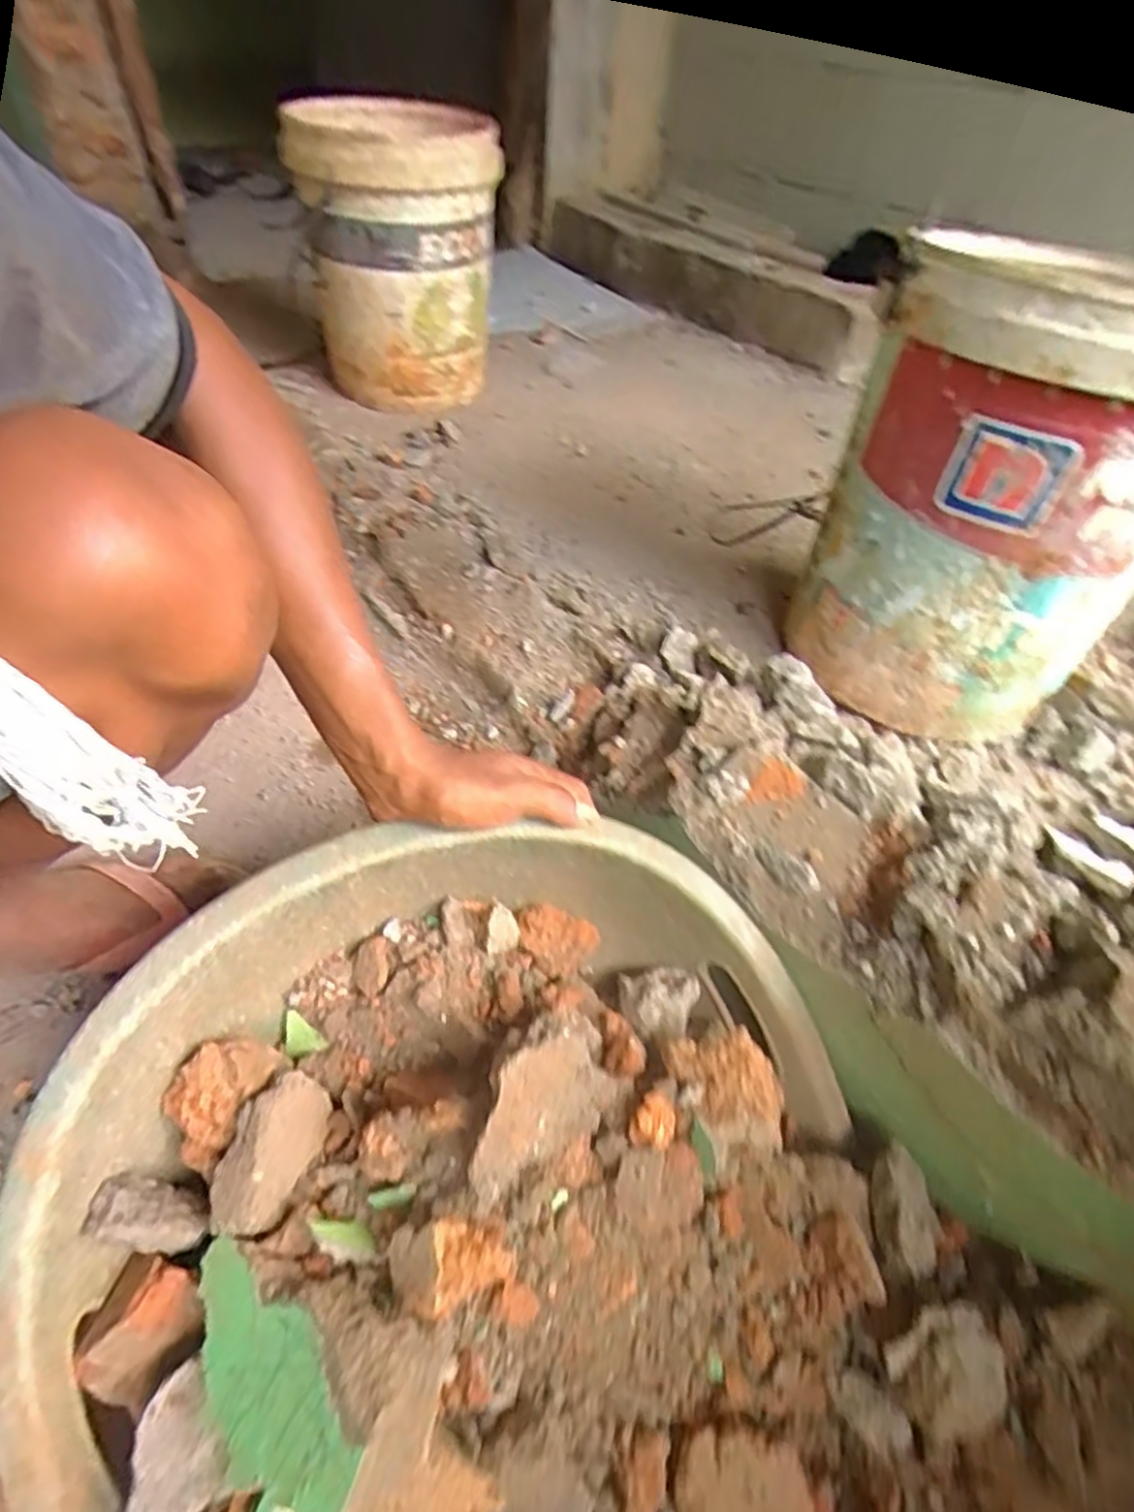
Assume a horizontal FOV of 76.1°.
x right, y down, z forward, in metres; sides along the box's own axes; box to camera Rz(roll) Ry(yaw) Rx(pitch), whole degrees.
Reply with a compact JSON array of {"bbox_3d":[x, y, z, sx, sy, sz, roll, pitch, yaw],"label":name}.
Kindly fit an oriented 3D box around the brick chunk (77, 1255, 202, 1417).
[{"bbox_3d":[-0.206,0.278,0.351,0.050,0.032,0.053,3,46,-3],"label":"brick chunk"}]

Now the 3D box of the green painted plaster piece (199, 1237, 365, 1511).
[{"bbox_3d":[-0.132,0.266,0.314,0.044,0.007,0.133,-34,35,-31],"label":"green painted plaster piece"}]

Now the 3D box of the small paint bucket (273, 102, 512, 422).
[{"bbox_3d":[-0.262,-0.791,1.148,0.281,0.353,0.367,-4,47,-9],"label":"small paint bucket"}]

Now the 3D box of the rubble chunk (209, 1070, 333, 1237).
[{"bbox_3d":[-0.160,0.209,0.388,0.040,0.026,0.079,16,47,10],"label":"rubble chunk"}]

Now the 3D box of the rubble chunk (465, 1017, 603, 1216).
[{"bbox_3d":[-0.018,0.181,0.377,0.085,0.069,0.020,-18,8,-32],"label":"rubble chunk"}]

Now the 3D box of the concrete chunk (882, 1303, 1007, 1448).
[{"bbox_3d":[0.184,0.294,0.345,0.054,0.026,0.046,-6,47,-10],"label":"concrete chunk"}]

